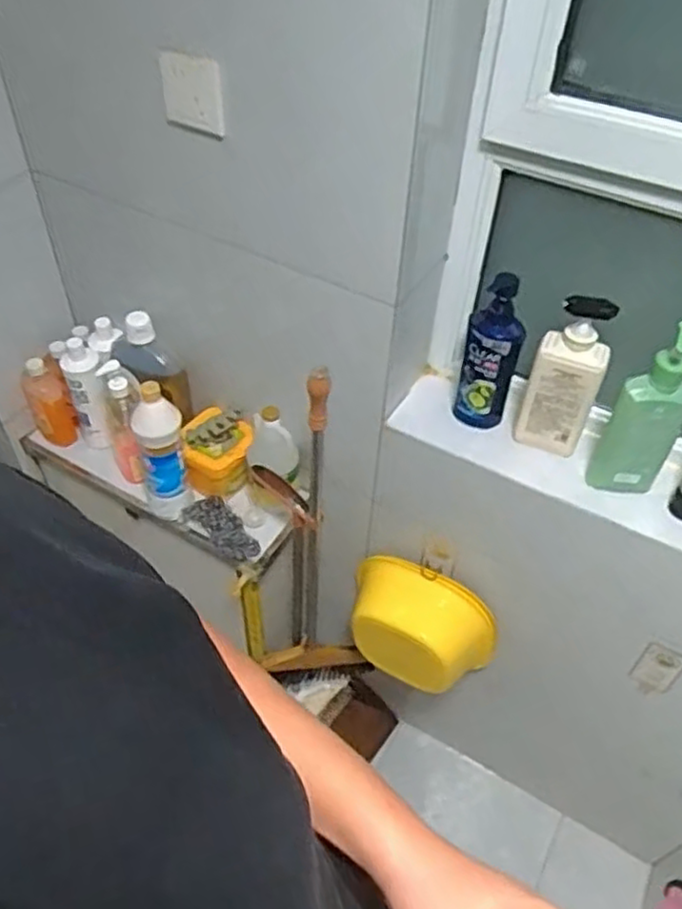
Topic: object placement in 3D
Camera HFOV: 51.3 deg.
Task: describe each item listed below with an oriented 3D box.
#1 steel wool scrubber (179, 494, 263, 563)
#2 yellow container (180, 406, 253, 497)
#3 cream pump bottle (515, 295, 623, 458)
[{"bbox_3d":[-0.198,0.127,1.211,0.142,0.035,0.061,42,55,12],"label":"steel wool scrubber"},{"bbox_3d":[-0.216,0.002,1.249,0.120,0.136,0.103,-12,48,-15],"label":"yellow container"},{"bbox_3d":[0.310,-0.107,0.980,0.094,0.234,0.056,19,48,13],"label":"cream pump bottle"}]

